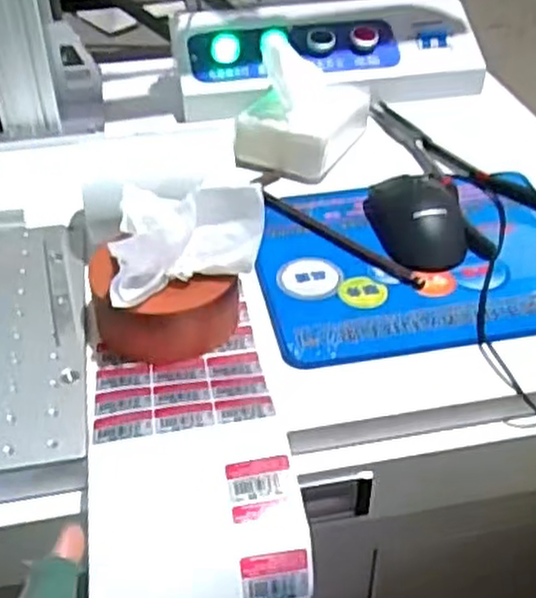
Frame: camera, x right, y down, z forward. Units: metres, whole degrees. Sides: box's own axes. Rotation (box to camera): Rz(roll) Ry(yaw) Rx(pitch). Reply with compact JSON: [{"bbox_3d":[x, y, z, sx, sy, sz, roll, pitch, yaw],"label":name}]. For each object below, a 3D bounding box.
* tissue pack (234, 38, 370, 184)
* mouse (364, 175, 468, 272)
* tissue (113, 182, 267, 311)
[{"bbox_3d":[0.035,-0.186,0.709,0.084,0.099,0.133,17,43,21],"label":"tissue pack"},{"bbox_3d":[0.123,-0.067,0.612,0.076,0.037,0.092,-5,40,-5],"label":"mouse"},{"bbox_3d":[-0.052,-0.041,0.496,0.093,0.051,0.083,0,39,1],"label":"tissue"}]

